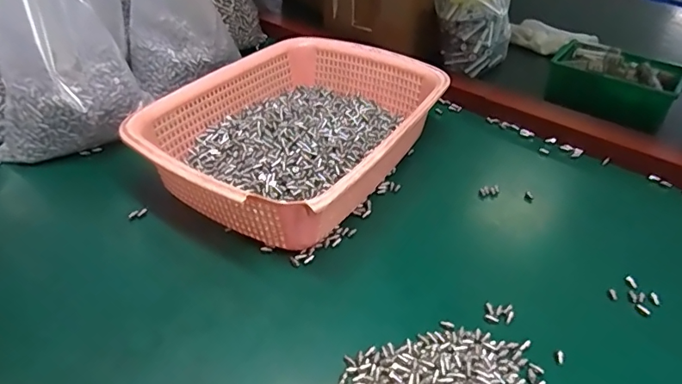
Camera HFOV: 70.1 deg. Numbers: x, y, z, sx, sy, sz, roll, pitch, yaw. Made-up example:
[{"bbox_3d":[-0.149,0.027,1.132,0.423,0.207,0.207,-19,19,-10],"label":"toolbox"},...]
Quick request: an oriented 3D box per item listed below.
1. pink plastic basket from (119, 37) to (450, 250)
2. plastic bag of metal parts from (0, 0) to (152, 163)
[{"bbox_3d":[-0.039,-0.059,0.489,0.213,0.079,0.287,23,44,24],"label":"pink plastic basket"},{"bbox_3d":[-0.283,-0.152,0.456,0.145,0.228,0.108,-9,41,-14],"label":"plastic bag of metal parts"}]

